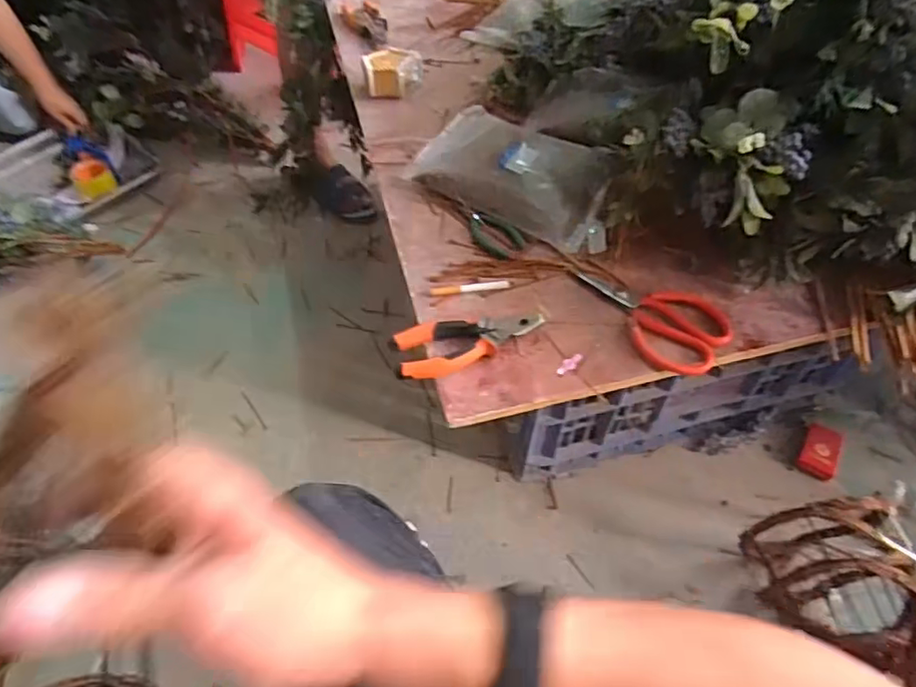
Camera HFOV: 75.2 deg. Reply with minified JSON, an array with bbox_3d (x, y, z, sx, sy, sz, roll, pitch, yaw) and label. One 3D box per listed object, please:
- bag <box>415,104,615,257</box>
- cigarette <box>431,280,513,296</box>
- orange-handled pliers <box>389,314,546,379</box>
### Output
[{"bbox_3d":[0.078,-0.216,0.738,0.249,0.044,0.167,23,57,16],"label":"bag"},{"bbox_3d":[0.013,-0.061,0.645,0.087,0.007,0.012,-8,54,-5],"label":"cigarette"},{"bbox_3d":[0.011,-0.001,0.597,0.152,0.019,0.057,-10,54,-7],"label":"orange-handled pliers"}]

